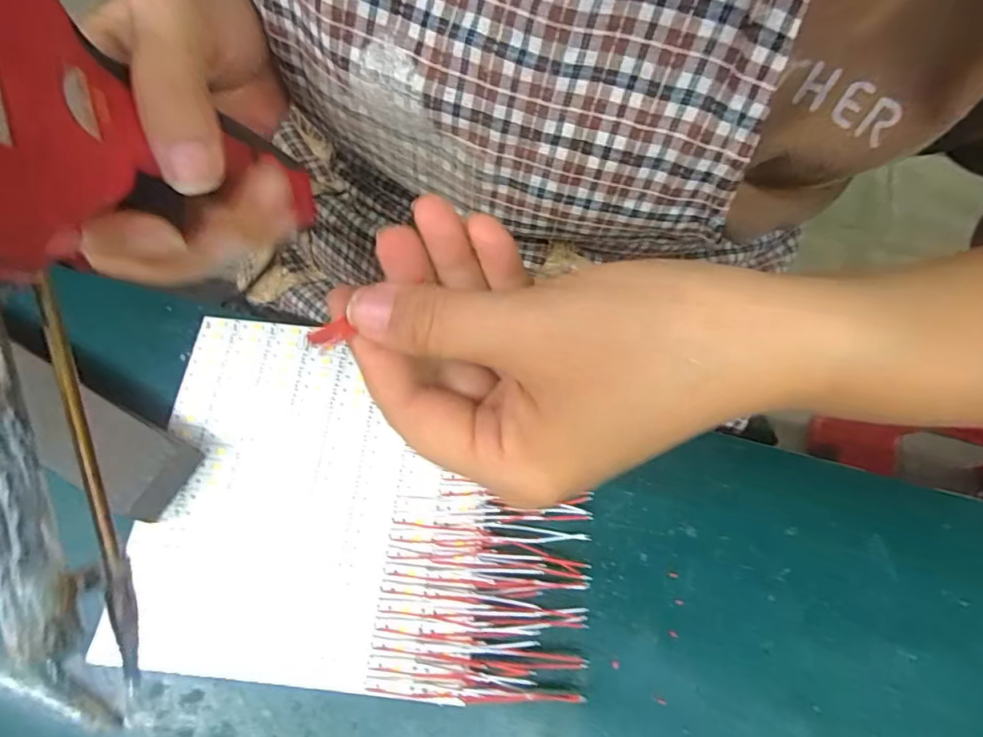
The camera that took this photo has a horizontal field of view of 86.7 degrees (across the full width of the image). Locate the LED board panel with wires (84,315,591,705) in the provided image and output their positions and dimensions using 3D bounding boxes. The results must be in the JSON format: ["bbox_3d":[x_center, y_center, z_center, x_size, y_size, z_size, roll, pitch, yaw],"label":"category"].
[{"bbox_3d":[-0.052,0.052,0.212,0.176,0.012,0.136,6,68,3],"label":"LED board panel with wires"}]

